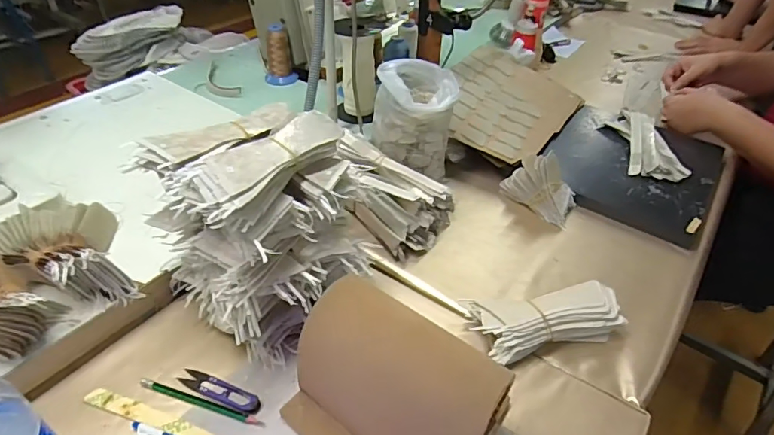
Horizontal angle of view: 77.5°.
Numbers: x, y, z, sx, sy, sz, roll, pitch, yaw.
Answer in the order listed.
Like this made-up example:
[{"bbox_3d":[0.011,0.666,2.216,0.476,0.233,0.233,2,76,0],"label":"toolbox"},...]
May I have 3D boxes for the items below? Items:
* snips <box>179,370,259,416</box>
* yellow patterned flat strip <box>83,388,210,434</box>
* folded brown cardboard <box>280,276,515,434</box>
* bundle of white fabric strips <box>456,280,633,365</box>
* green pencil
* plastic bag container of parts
[{"bbox_3d":[-0.179,0.185,0.516,0.098,0.009,0.024,18,45,19],"label":"snips"},{"bbox_3d":[-0.217,0.211,0.485,0.204,0.006,0.020,15,44,16],"label":"yellow patterned flat strip"},{"bbox_3d":[0.008,0.155,0.454,0.180,0.140,0.149,28,49,28],"label":"folded brown cardboard"},{"bbox_3d":[0.198,0.114,0.585,0.164,0.043,0.088,-12,43,-13],"label":"bundle of white fabric strips"},{"bbox_3d":[-0.196,0.193,0.505,0.148,0.004,0.009,13,43,14],"label":"green pencil"},{"bbox_3d":[0.042,-0.163,0.778,0.129,0.149,0.117,3,41,0],"label":"plastic bag container of parts"}]

